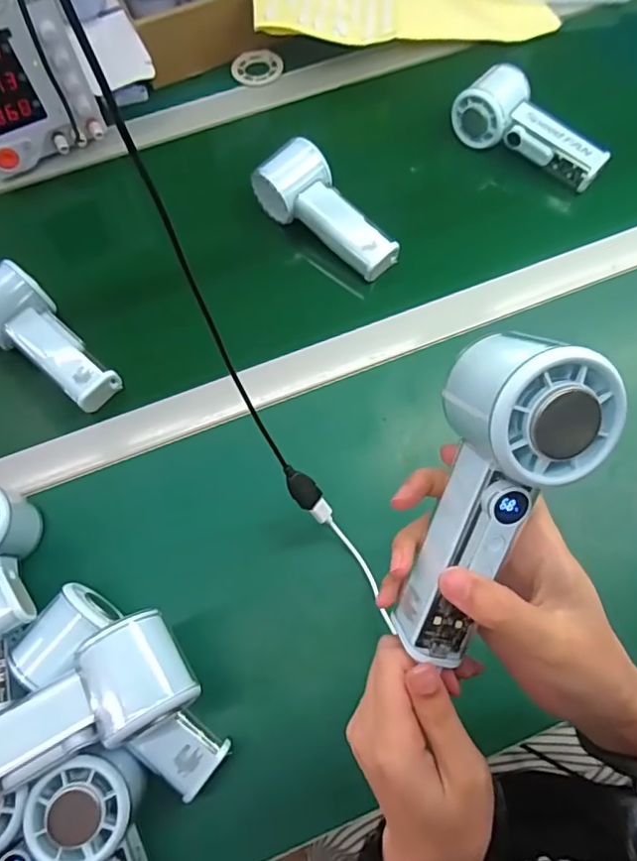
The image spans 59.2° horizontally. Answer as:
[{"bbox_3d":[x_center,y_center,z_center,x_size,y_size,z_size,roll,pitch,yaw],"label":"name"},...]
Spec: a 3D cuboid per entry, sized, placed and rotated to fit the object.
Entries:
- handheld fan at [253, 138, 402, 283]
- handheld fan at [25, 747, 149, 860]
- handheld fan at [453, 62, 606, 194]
[{"bbox_3d":[0.012,-0.205,0.517,0.142,0.044,0.057,41,74,18],"label":"handheld fan"},{"bbox_3d":[-0.116,0.262,0.326,0.054,0.048,0.151,-22,84,-7],"label":"handheld fan"},{"bbox_3d":[0.209,-0.295,0.551,0.067,0.046,0.149,-40,71,-14],"label":"handheld fan"}]

